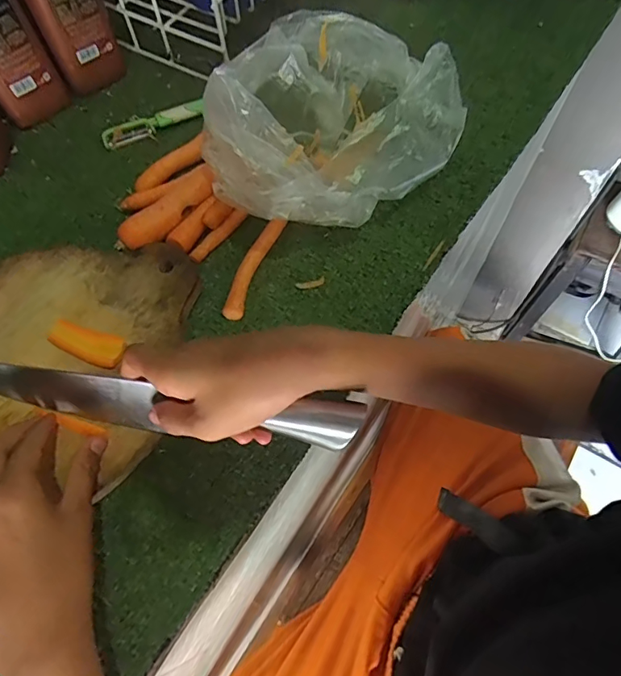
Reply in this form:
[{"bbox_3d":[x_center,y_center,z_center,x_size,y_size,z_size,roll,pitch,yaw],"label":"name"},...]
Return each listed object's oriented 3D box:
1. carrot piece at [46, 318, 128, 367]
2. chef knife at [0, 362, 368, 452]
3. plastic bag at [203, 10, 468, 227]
[{"bbox_3d":[-0.180,0.004,0.385,0.065,0.015,0.025,20,64,11],"label":"carrot piece"},{"bbox_3d":[-0.115,0.042,0.342,0.304,0.041,0.034,5,62,12],"label":"chef knife"},{"bbox_3d":[0.022,-0.183,0.429,0.187,0.096,0.231,24,65,13],"label":"plastic bag"}]

